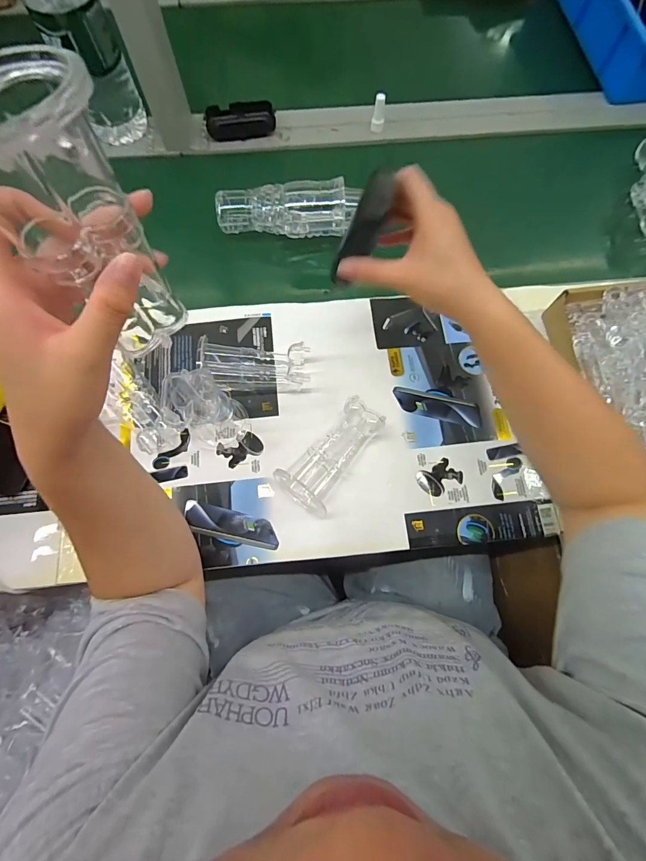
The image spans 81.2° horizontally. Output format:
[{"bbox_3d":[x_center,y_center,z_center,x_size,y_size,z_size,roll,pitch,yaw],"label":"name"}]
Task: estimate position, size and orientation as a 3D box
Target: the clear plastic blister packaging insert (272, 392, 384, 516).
[{"bbox_3d":[0.005,0.025,0.441,0.074,0.051,0.133,33,75,8],"label":"clear plastic blister packaging insert"}]

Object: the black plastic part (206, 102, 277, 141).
[{"bbox_3d":[-0.135,-0.510,0.619,0.109,0.026,0.052,-8,74,-4],"label":"black plastic part"}]

